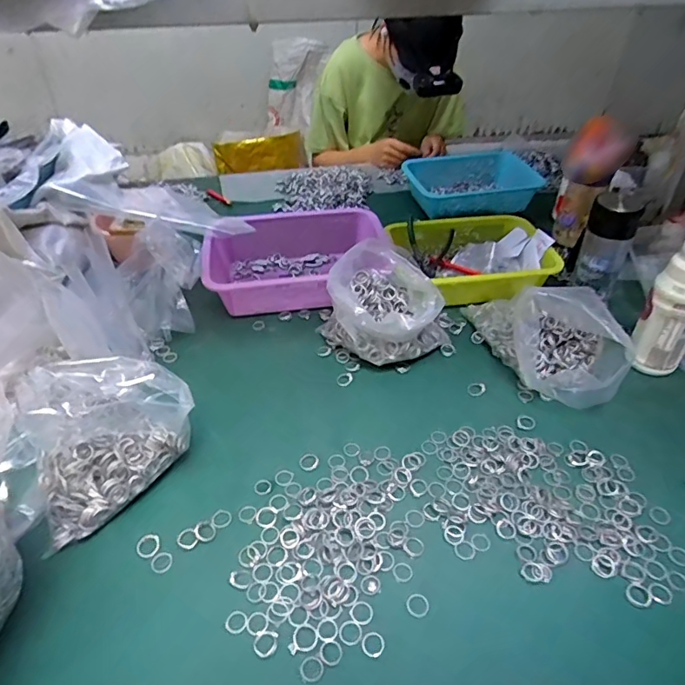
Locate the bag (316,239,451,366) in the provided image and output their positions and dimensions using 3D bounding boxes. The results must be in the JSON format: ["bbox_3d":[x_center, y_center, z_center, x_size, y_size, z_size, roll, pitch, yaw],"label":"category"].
[{"bbox_3d":[0.053,-0.048,0.734,0.177,0.153,0.124,18,43,22],"label":"bag"}]

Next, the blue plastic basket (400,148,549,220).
[{"bbox_3d":[0.294,-0.351,1.144,0.284,0.072,0.220,-17,43,-19],"label":"blue plastic basket"}]

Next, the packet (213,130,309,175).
[{"bbox_3d":[-0.273,-0.654,1.773,0.335,0.114,0.073,-11,42,-13],"label":"packet"}]

